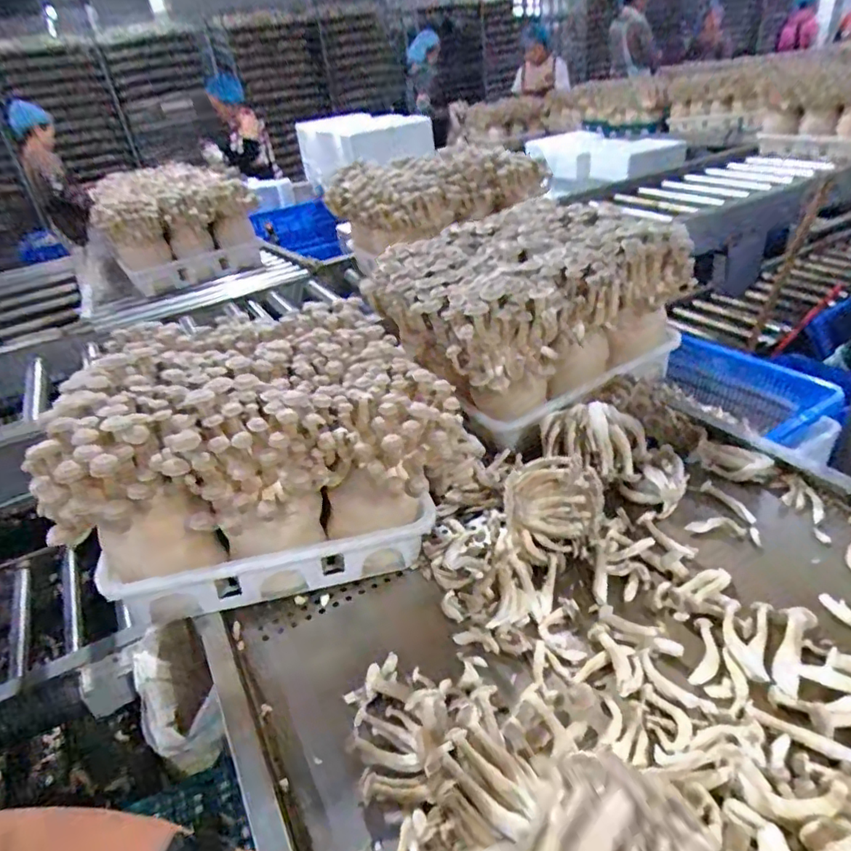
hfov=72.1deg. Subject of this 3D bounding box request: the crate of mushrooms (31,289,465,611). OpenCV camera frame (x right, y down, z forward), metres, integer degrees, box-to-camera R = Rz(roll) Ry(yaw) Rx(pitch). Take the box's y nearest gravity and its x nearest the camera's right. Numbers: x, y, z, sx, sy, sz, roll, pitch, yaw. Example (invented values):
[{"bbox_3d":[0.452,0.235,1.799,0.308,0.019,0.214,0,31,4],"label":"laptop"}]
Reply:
[{"bbox_3d":[-0.217,0.021,0.871,0.478,0.295,0.423,-12,32,-7],"label":"crate of mushrooms"}]

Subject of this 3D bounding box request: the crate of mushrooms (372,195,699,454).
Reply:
[{"bbox_3d":[0.170,-0.226,1.125,0.444,0.262,0.442,-24,36,-25],"label":"crate of mushrooms"}]

